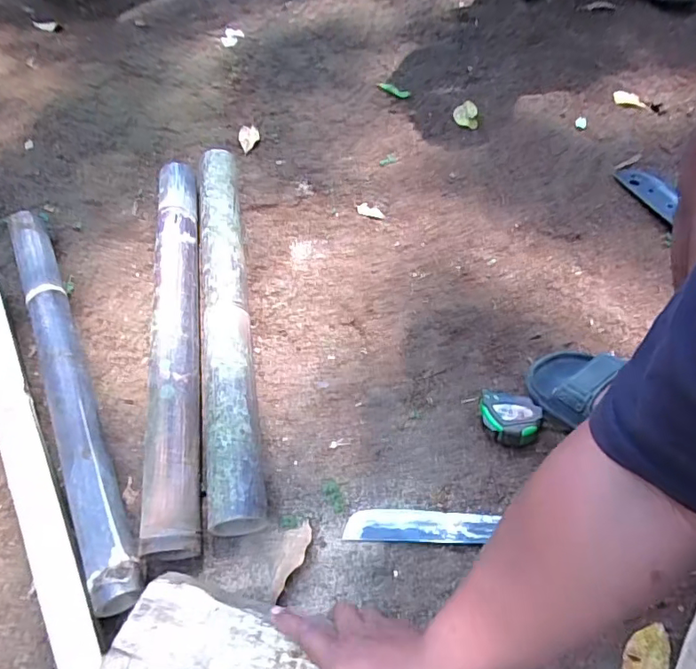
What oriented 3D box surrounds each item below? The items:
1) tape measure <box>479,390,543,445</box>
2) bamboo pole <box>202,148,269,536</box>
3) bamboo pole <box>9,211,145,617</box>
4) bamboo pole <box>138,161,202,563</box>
[{"bbox_3d":[0.216,0.113,0.687,0.079,0.042,0.074,5,55,7],"label":"tape measure"},{"bbox_3d":[-0.189,-0.052,0.811,0.076,0.085,0.699,-10,55,-4],"label":"bamboo pole"},{"bbox_3d":[-0.420,0.049,0.765,0.059,0.063,0.726,-25,57,-13],"label":"bamboo pole"},{"bbox_3d":[-0.262,-0.023,0.799,0.068,0.080,0.701,-10,54,-3],"label":"bamboo pole"}]

